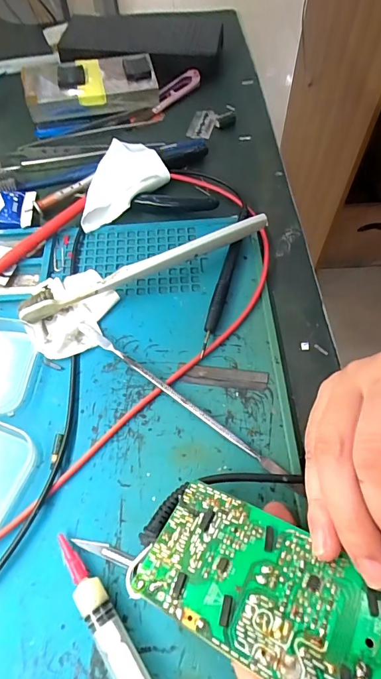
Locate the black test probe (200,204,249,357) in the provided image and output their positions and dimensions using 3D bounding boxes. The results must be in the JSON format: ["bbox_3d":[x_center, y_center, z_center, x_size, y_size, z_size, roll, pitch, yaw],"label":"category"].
[{"bbox_3d":[0.027,-0.049,0.289,0.009,0.010,0.136,14,61,7],"label":"black test probe"}]

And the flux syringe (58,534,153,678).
[{"bbox_3d":[-0.033,0.144,0.181,0.019,0.015,0.113,-36,67,-19],"label":"flux syringe"}]

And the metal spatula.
[{"bbox_3d":[-0.006,0.037,0.243,0.169,0.008,0.006,34,66,17],"label":"metal spatula"}]

